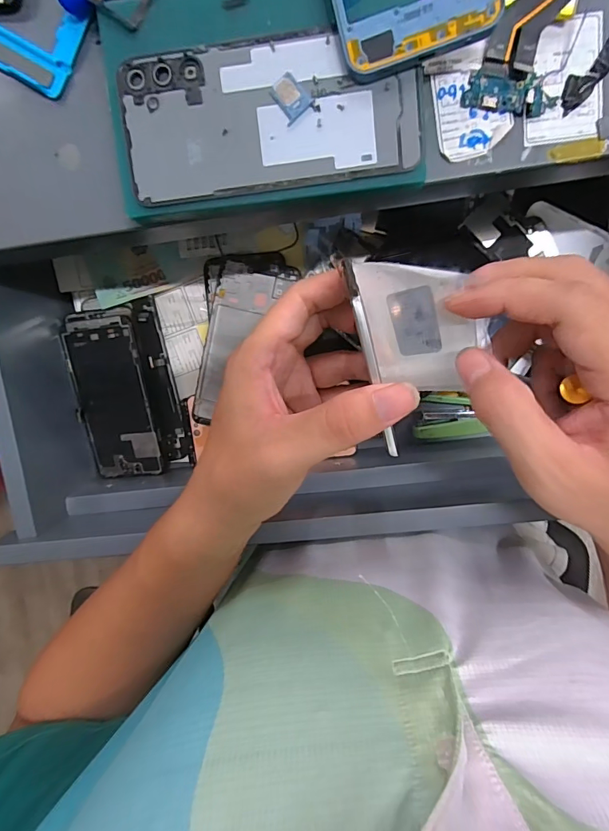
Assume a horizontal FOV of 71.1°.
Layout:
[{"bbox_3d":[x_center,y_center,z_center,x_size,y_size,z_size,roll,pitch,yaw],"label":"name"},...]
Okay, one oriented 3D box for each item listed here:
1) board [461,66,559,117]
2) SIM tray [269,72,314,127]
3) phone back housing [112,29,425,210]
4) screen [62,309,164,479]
[{"bbox_3d":[0.110,-0.173,0.227,0.045,0.004,0.020,12,98,3],"label":"board"},{"bbox_3d":[-0.008,-0.164,0.219,0.016,0.004,0.020,-38,93,8],"label":"SIM tray"},{"bbox_3d":[-0.019,-0.157,0.223,0.152,0.004,0.072,-5,100,5],"label":"phone back housing"},{"bbox_3d":[-0.184,-0.018,0.414,0.073,0.011,0.162,-5,106,11],"label":"screen"}]

